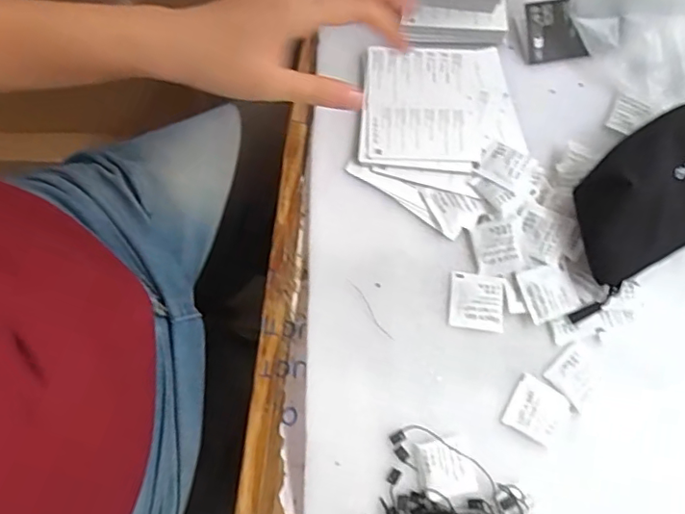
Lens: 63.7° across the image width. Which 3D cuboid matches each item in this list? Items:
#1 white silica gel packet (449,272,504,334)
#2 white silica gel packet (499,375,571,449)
[{"bbox_3d":[0.103,0.034,0.420,0.041,0.004,0.043,5,75,2],"label":"white silica gel packet"},{"bbox_3d":[0.143,0.113,0.404,0.041,0.004,0.040,30,77,8],"label":"white silica gel packet"}]

